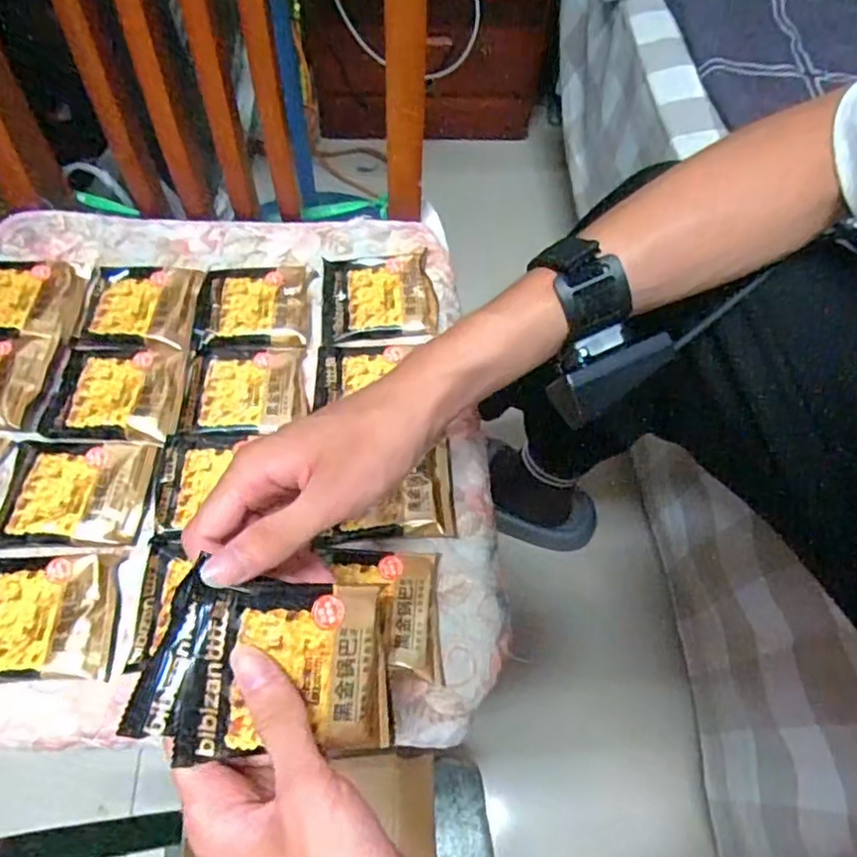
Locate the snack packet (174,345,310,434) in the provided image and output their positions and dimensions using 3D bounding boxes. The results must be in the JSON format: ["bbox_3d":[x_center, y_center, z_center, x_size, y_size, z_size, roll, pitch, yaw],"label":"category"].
[{"bbox_3d":[-0.134,-0.029,0.456,0.085,0.009,0.074,-2,61,-4],"label":"snack packet"}]

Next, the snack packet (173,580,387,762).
[{"bbox_3d":[-0.061,0.108,0.284,0.090,0.014,0.072,6,83,-19],"label":"snack packet"}]

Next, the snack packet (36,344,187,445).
[{"bbox_3d":[-0.223,-0.028,0.452,0.094,0.011,0.078,5,61,0],"label":"snack packet"}]

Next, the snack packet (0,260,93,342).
[{"bbox_3d":[-0.315,-0.102,0.490,0.086,0.010,0.077,0,61,-3],"label":"snack packet"}]

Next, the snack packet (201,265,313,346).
[{"bbox_3d":[-0.137,-0.097,0.496,0.081,0.010,0.079,-2,61,-4],"label":"snack packet"}]

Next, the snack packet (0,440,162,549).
[{"bbox_3d":[-0.232,0.042,0.413,0.091,0.016,0.077,3,61,-1],"label":"snack packet"}]

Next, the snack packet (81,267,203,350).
[{"bbox_3d":[-0.228,-0.098,0.491,0.085,0.011,0.077,2,61,-1],"label":"snack packet"}]

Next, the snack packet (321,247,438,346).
[{"bbox_3d":[-0.041,-0.107,0.502,0.089,0.019,0.077,-6,62,-6],"label":"snack packet"}]

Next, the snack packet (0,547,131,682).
[{"bbox_3d":[-0.235,0.109,0.371,0.098,0.014,0.075,-3,61,-4],"label":"snack packet"}]

